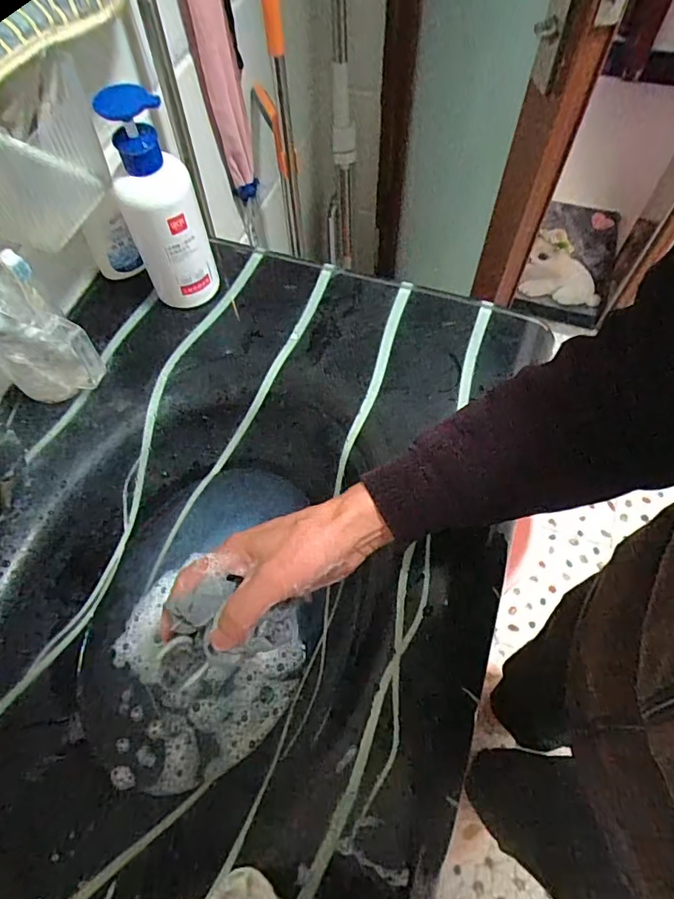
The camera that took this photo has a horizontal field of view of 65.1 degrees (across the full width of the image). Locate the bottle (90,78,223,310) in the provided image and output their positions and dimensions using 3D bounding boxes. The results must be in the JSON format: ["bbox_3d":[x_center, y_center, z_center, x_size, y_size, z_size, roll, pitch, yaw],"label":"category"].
[{"bbox_3d":[-0.166,-0.224,0.503,0.070,0.205,0.057,-23,64,-10],"label":"bottle"}]

